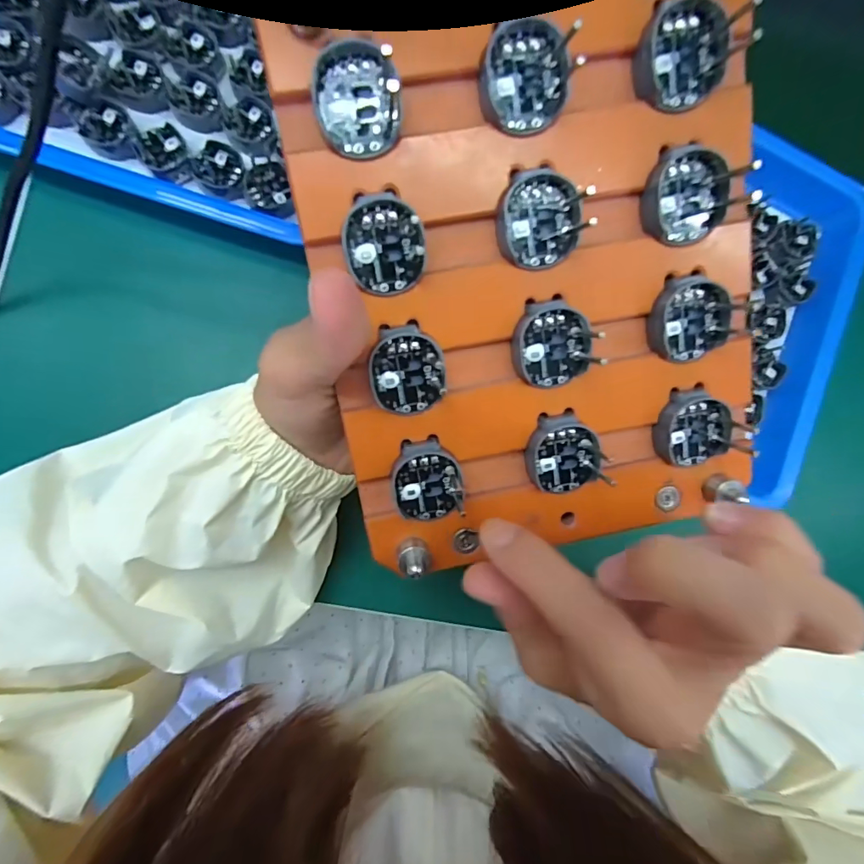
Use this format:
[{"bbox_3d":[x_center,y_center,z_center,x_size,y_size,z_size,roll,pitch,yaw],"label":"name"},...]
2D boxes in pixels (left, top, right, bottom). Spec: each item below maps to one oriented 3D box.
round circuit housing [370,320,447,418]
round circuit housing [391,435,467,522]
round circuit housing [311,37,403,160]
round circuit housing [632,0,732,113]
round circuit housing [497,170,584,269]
[{"bbox_3d":[-0.009,-0.022,0.165,0.024,0.010,0.030,-11,105,-5],"label":"round circuit housing"},{"bbox_3d":[-0.002,0.017,0.175,0.024,0.009,0.030,-9,104,-6],"label":"round circuit housing"},{"bbox_3d":[-0.022,-0.097,0.143,0.028,0.011,0.034,-25,99,4],"label":"round circuit housing"},{"bbox_3d":[0.077,-0.117,0.152,0.028,0.013,0.028,37,103,-10],"label":"round circuit housing"},{"bbox_3d":[0.034,-0.069,0.158,0.029,0.012,0.029,-2,102,-7],"label":"round circuit housing"}]

